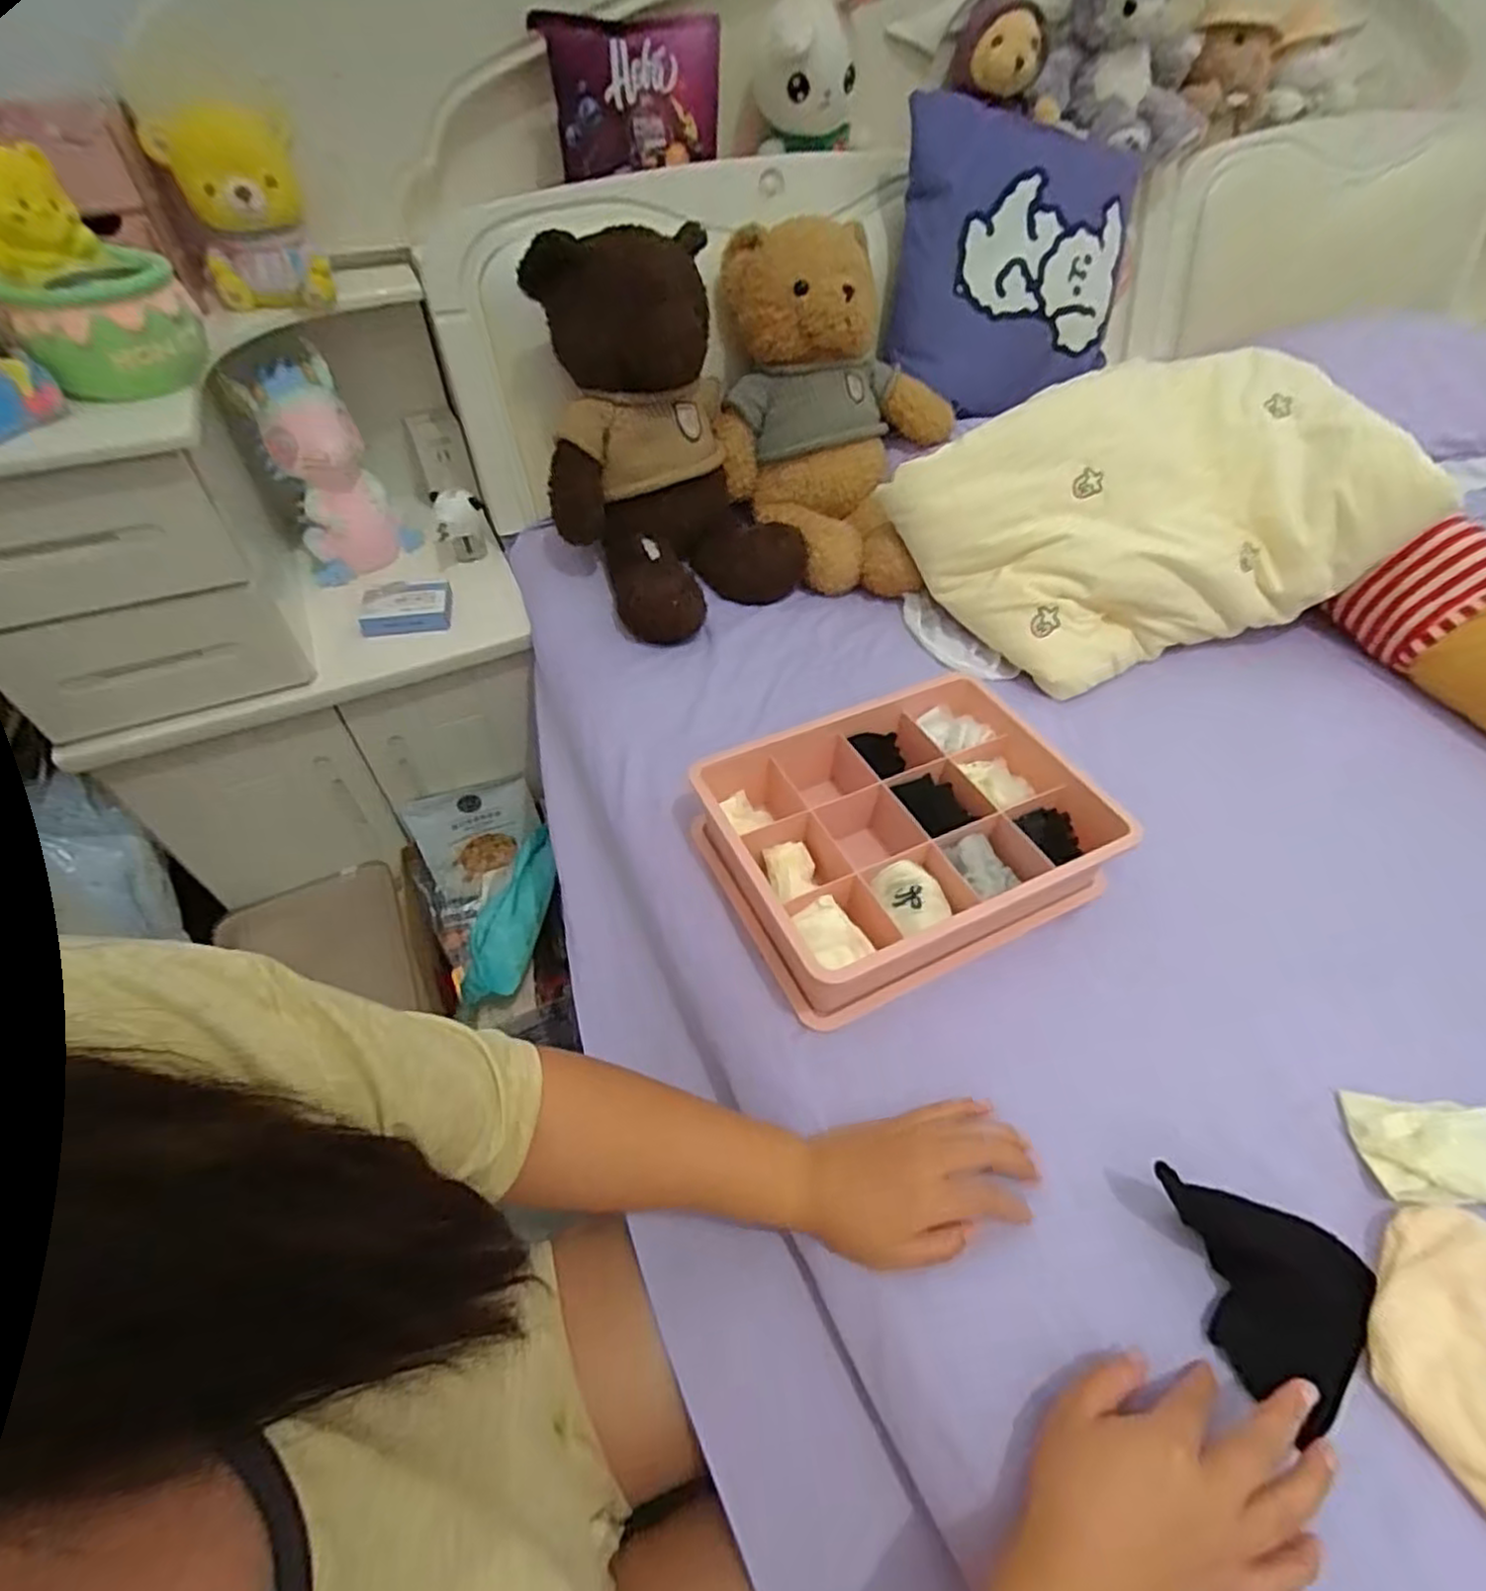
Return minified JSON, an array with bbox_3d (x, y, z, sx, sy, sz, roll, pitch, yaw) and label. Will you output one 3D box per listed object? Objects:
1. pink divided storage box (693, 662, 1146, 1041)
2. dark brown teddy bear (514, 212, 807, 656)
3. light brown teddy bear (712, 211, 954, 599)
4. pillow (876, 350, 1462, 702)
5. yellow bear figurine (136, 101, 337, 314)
[{"bbox_3d":[0.131,0.025,0.599,0.296,0.069,0.221,-20,53,-17],"label":"pink divided storage box"},{"bbox_3d":[-0.087,-0.384,0.788,0.248,0.296,0.313,-17,51,-14],"label":"dark brown teddy bear"},{"bbox_3d":[0.101,-0.448,0.852,0.280,0.281,0.276,7,50,6],"label":"light brown teddy bear"},{"bbox_3d":[0.413,-0.300,0.797,0.475,0.202,0.274,-10,51,-9],"label":"pillow"},{"bbox_3d":[-0.491,-0.576,0.718,0.114,0.149,0.078,-23,54,-19],"label":"yellow bear figurine"}]

